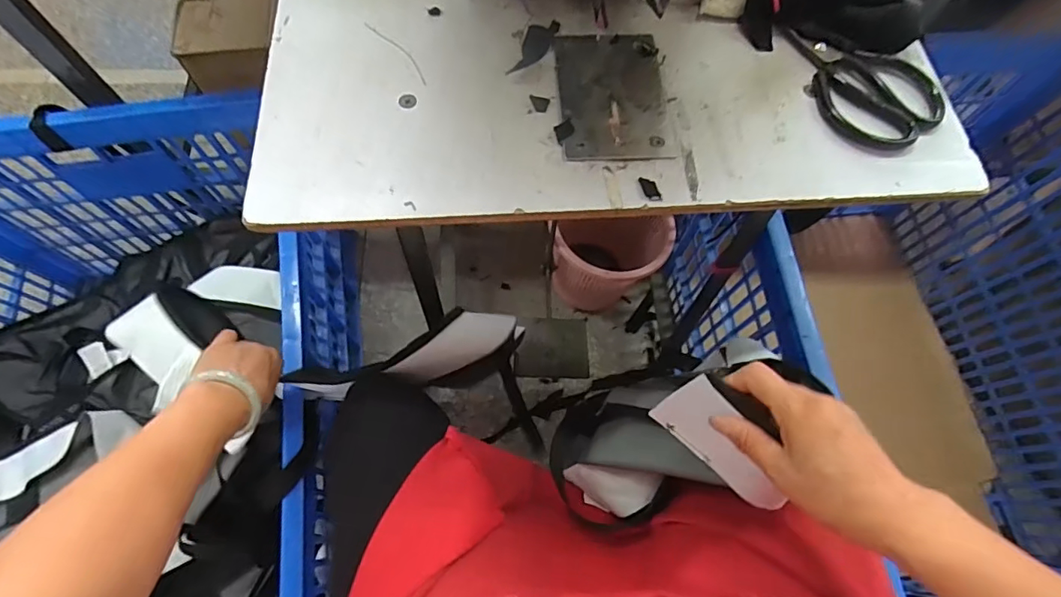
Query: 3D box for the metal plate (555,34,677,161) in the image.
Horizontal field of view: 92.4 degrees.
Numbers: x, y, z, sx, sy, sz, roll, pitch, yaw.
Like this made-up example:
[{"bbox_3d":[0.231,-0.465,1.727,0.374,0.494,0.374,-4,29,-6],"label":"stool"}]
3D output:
[{"bbox_3d":[0.072,-0.180,0.447,0.092,0.004,0.136,-2,68,-3],"label":"metal plate"}]

